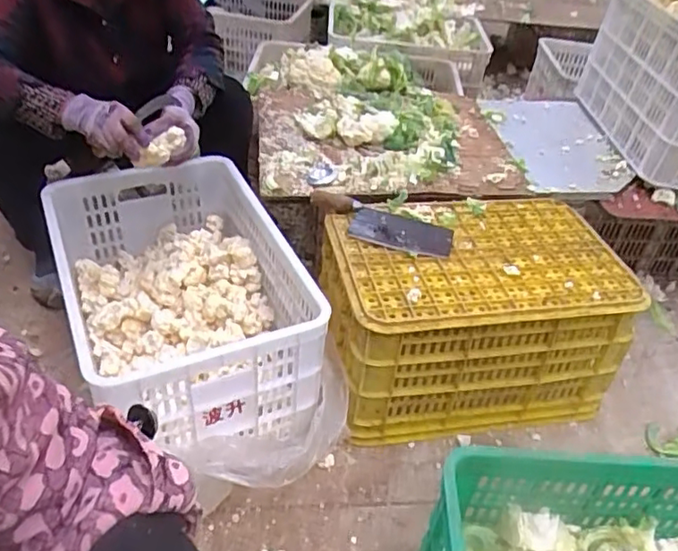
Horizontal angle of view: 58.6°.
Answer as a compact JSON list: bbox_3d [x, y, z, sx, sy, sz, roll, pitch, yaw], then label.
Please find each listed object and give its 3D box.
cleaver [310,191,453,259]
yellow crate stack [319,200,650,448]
[{"bbox_3d":[0.068,-0.097,1.092,0.274,0.028,0.092,18,42,13],"label":"cleaver"},{"bbox_3d":[0.237,0.070,1.147,0.507,0.277,0.340,-3,42,-11],"label":"yellow crate stack"}]

